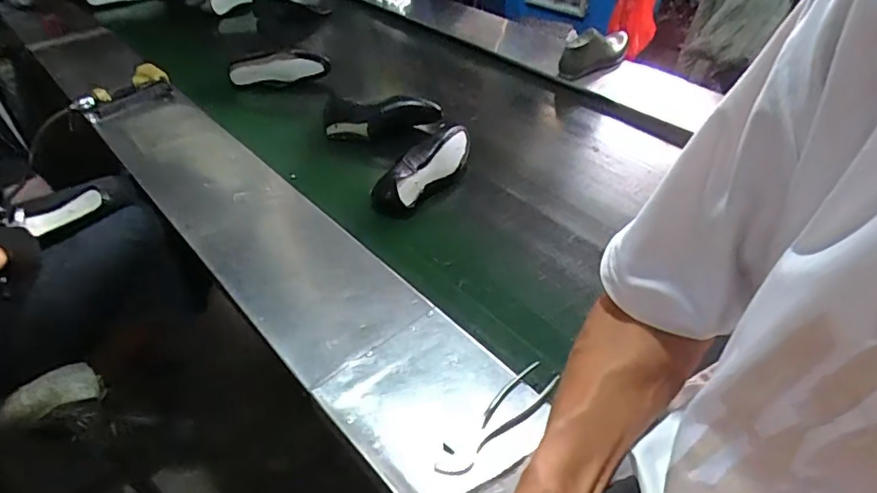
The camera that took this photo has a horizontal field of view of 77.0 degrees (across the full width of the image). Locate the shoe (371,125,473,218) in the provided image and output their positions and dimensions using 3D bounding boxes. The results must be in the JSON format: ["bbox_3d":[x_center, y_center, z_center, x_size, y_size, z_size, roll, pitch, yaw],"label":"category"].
[{"bbox_3d":[-0.021,-0.154,1.077,0.068,0.083,0.296,25,48,27],"label":"shoe"}]

